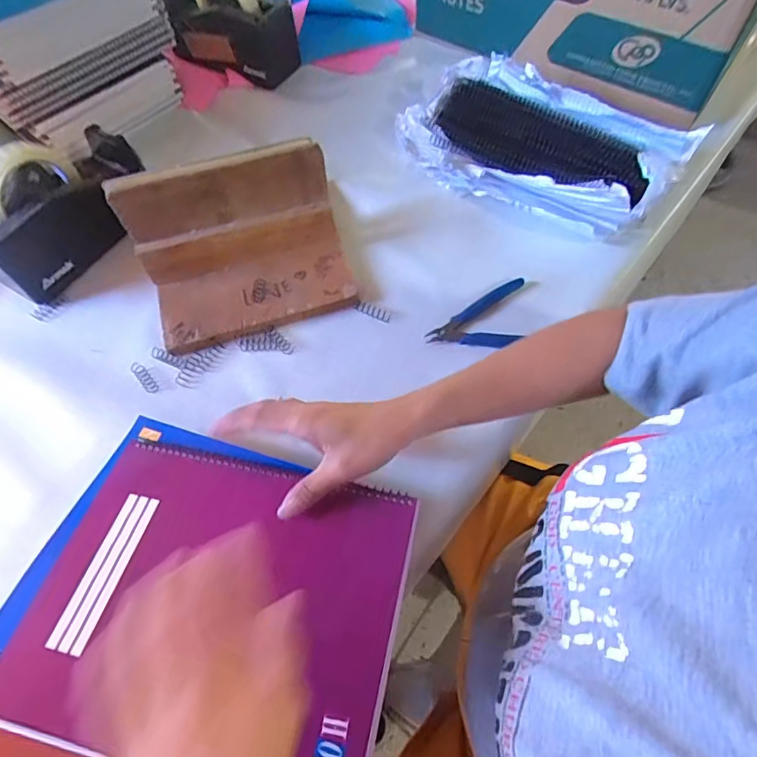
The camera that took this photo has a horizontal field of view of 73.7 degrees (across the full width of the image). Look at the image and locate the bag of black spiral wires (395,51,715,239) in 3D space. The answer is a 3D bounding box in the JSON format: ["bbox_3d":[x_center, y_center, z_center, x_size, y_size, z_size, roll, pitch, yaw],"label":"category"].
[{"bbox_3d":[0.185,-0.282,0.616,0.330,0.064,0.172,31,67,18],"label":"bag of black spiral wires"}]

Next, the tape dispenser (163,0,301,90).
[{"bbox_3d":[-0.216,-0.491,0.710,0.194,0.110,0.073,16,63,11],"label":"tape dispenser"}]

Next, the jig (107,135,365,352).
[{"bbox_3d":[-0.139,-0.130,0.507,0.206,0.121,0.123,-16,62,-6],"label":"jig"}]

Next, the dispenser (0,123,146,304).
[{"bbox_3d":[-0.350,-0.192,0.555,0.075,0.112,0.197,31,67,18],"label":"dispenser"}]

